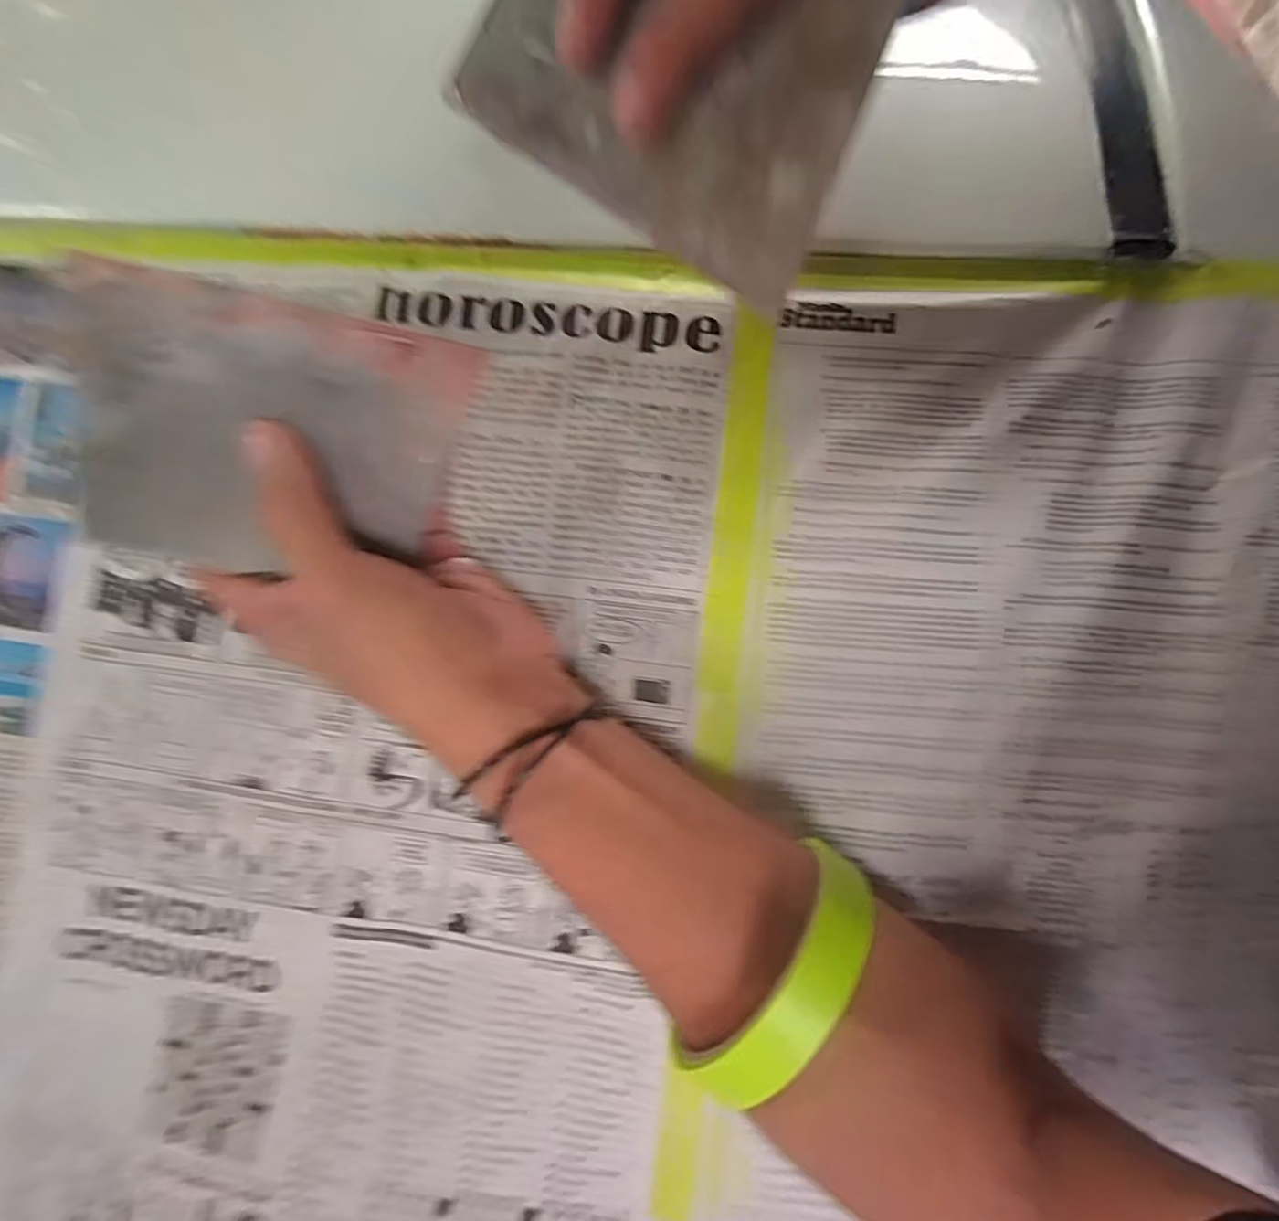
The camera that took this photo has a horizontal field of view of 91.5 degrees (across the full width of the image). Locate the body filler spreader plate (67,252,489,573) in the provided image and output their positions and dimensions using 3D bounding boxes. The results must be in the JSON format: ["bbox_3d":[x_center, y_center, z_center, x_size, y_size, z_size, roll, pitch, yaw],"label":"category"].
[{"bbox_3d":[-0.131,-0.062,0.224,0.128,0.009,0.093,9,97,-6],"label":"body filler spreader plate"}]

